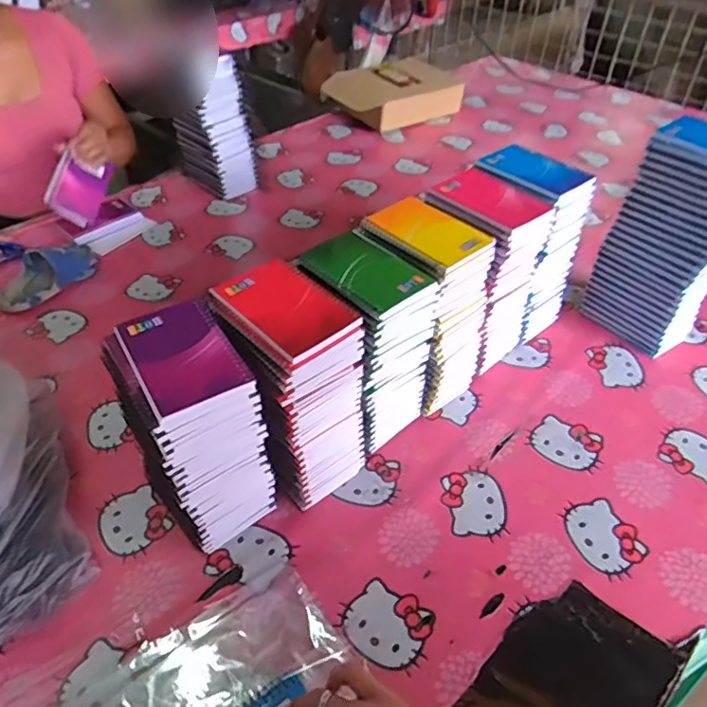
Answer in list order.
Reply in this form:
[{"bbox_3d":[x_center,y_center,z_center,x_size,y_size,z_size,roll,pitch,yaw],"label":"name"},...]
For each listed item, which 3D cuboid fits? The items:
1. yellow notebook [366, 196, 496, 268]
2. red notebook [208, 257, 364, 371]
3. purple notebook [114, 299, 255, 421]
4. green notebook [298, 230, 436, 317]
[{"bbox_3d":[0.081,-0.141,0.633,0.089,0.012,0.130,-31,51,-27],"label":"yellow notebook"},{"bbox_3d":[-0.066,-0.048,0.534,0.086,0.017,0.142,-32,52,-28],"label":"red notebook"},{"bbox_3d":[-0.148,-0.001,0.486,0.083,0.004,0.124,-24,49,-22],"label":"purple notebook"},{"bbox_3d":[0.014,-0.088,0.583,0.090,0.015,0.124,-32,52,-28],"label":"green notebook"}]

